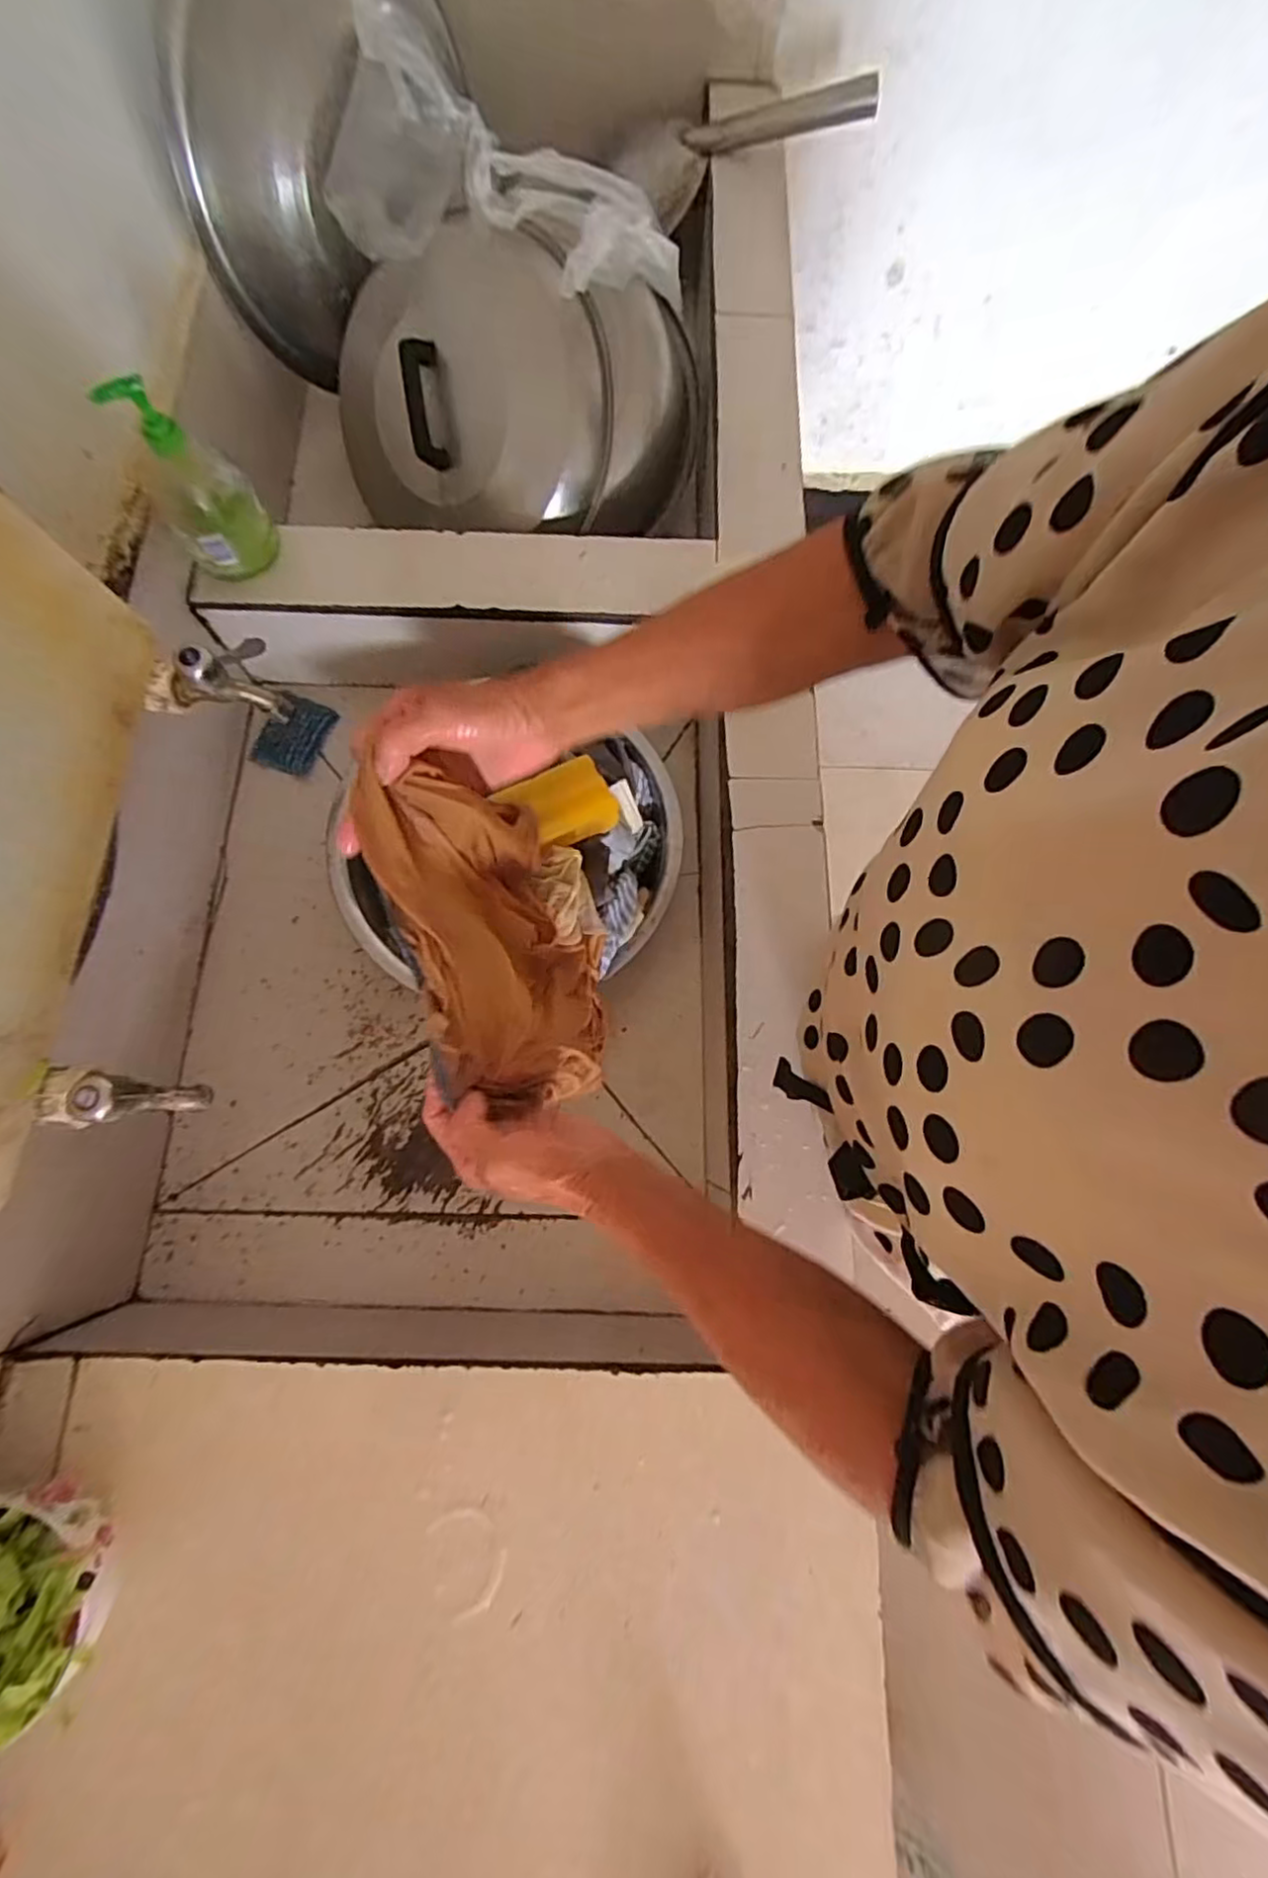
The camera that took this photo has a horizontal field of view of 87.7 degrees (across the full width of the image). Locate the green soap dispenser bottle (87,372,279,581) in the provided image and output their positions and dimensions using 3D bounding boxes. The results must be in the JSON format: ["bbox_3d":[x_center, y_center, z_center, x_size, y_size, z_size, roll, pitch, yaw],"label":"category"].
[{"bbox_3d":[-0.410,-0.427,0.604,0.082,0.150,0.096,-36,78,-9],"label":"green soap dispenser bottle"}]

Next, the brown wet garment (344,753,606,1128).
[{"bbox_3d":[-0.085,-0.002,0.473,0.115,0.210,0.224,-16,76,-4],"label":"brown wet garment"}]

